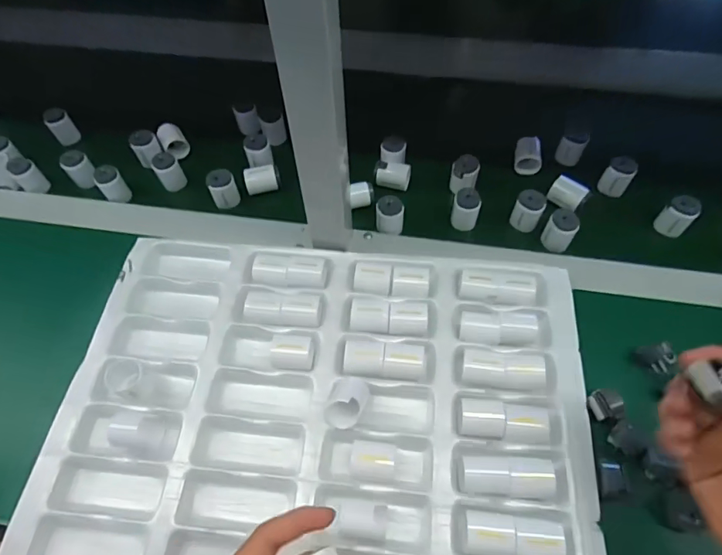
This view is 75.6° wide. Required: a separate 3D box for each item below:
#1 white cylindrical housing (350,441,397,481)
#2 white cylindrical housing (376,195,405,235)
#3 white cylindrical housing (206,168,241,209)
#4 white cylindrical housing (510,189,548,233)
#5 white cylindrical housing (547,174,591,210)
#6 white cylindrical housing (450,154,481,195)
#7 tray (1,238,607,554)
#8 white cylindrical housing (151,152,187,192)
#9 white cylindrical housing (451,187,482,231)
[{"bbox_3d":[0.011,0.155,0.391,0.037,0.025,0.031,2,60,3],"label":"white cylindrical housing"},{"bbox_3d":[0.033,-0.070,0.523,0.030,0.036,0.026,2,60,4],"label":"white cylindrical housing"},{"bbox_3d":[-0.163,-0.105,0.553,0.030,0.040,0.028,-1,59,2],"label":"white cylindrical housing"},{"bbox_3d":[0.186,-0.075,0.517,0.030,0.042,0.027,20,62,13],"label":"white cylindrical housing"},{"bbox_3d":[0.236,-0.096,0.530,0.038,0.025,0.023,33,66,20],"label":"white cylindrical housing"},{"bbox_3d":[0.123,-0.122,0.551,0.031,0.036,0.028,10,60,8],"label":"white cylindrical housing"},{"bbox_3d":[-0.033,0.111,0.419,0.449,0.039,0.316,5,60,5],"label":"tray"},{"bbox_3d":[-0.235,-0.129,0.570,0.029,0.042,0.026,-30,64,-13],"label":"white cylindrical housing"},{"bbox_3d":[0.118,-0.075,0.521,0.029,0.041,0.033,7,60,7],"label":"white cylindrical housing"}]

